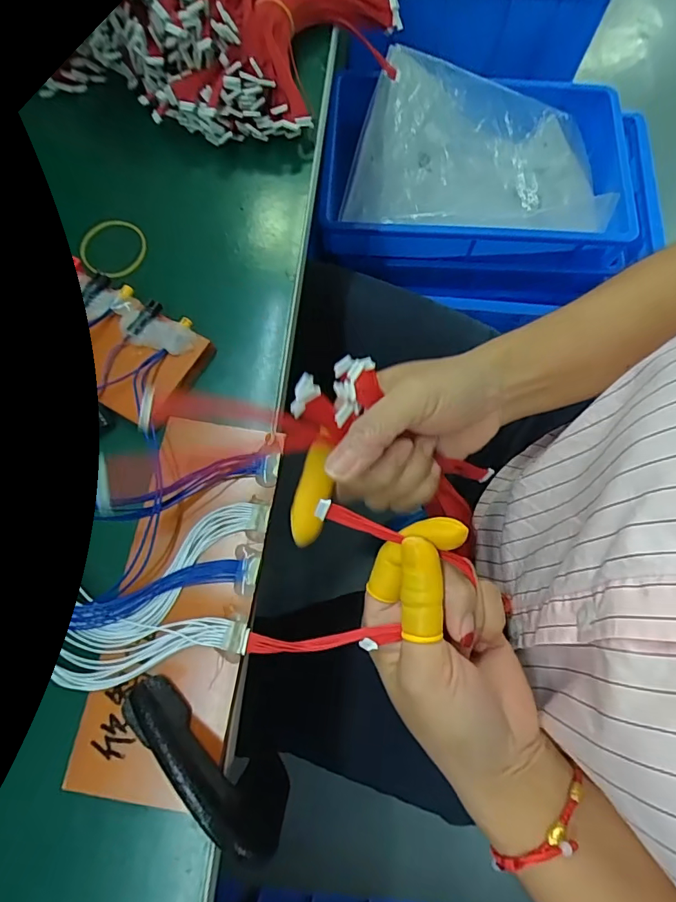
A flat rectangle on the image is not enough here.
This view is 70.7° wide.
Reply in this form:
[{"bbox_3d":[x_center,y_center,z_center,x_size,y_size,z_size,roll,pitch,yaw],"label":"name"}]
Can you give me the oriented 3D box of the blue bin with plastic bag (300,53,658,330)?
[{"bbox_3d":[0.230,-0.382,0.728,0.489,0.182,0.346,5,71,2],"label":"blue bin with plastic bag"}]

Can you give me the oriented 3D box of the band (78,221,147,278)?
[{"bbox_3d":[-0.162,-0.147,0.346,0.048,0.005,0.052,4,66,-9],"label":"band"}]

